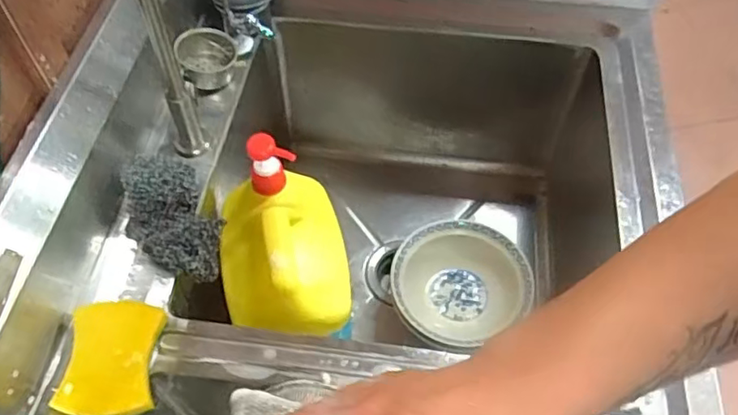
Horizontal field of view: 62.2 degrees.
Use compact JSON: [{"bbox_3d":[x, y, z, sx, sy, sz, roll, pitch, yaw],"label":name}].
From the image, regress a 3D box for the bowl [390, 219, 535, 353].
[{"bbox_3d":[0.118,0.114,0.837,0.183,0.083,0.168,0,56,-1],"label":"bowl"}]

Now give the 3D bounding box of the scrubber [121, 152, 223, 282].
[{"bbox_3d":[-0.207,0.002,0.627,0.081,0.049,0.157,-28,61,-18],"label":"scrubber"}]

